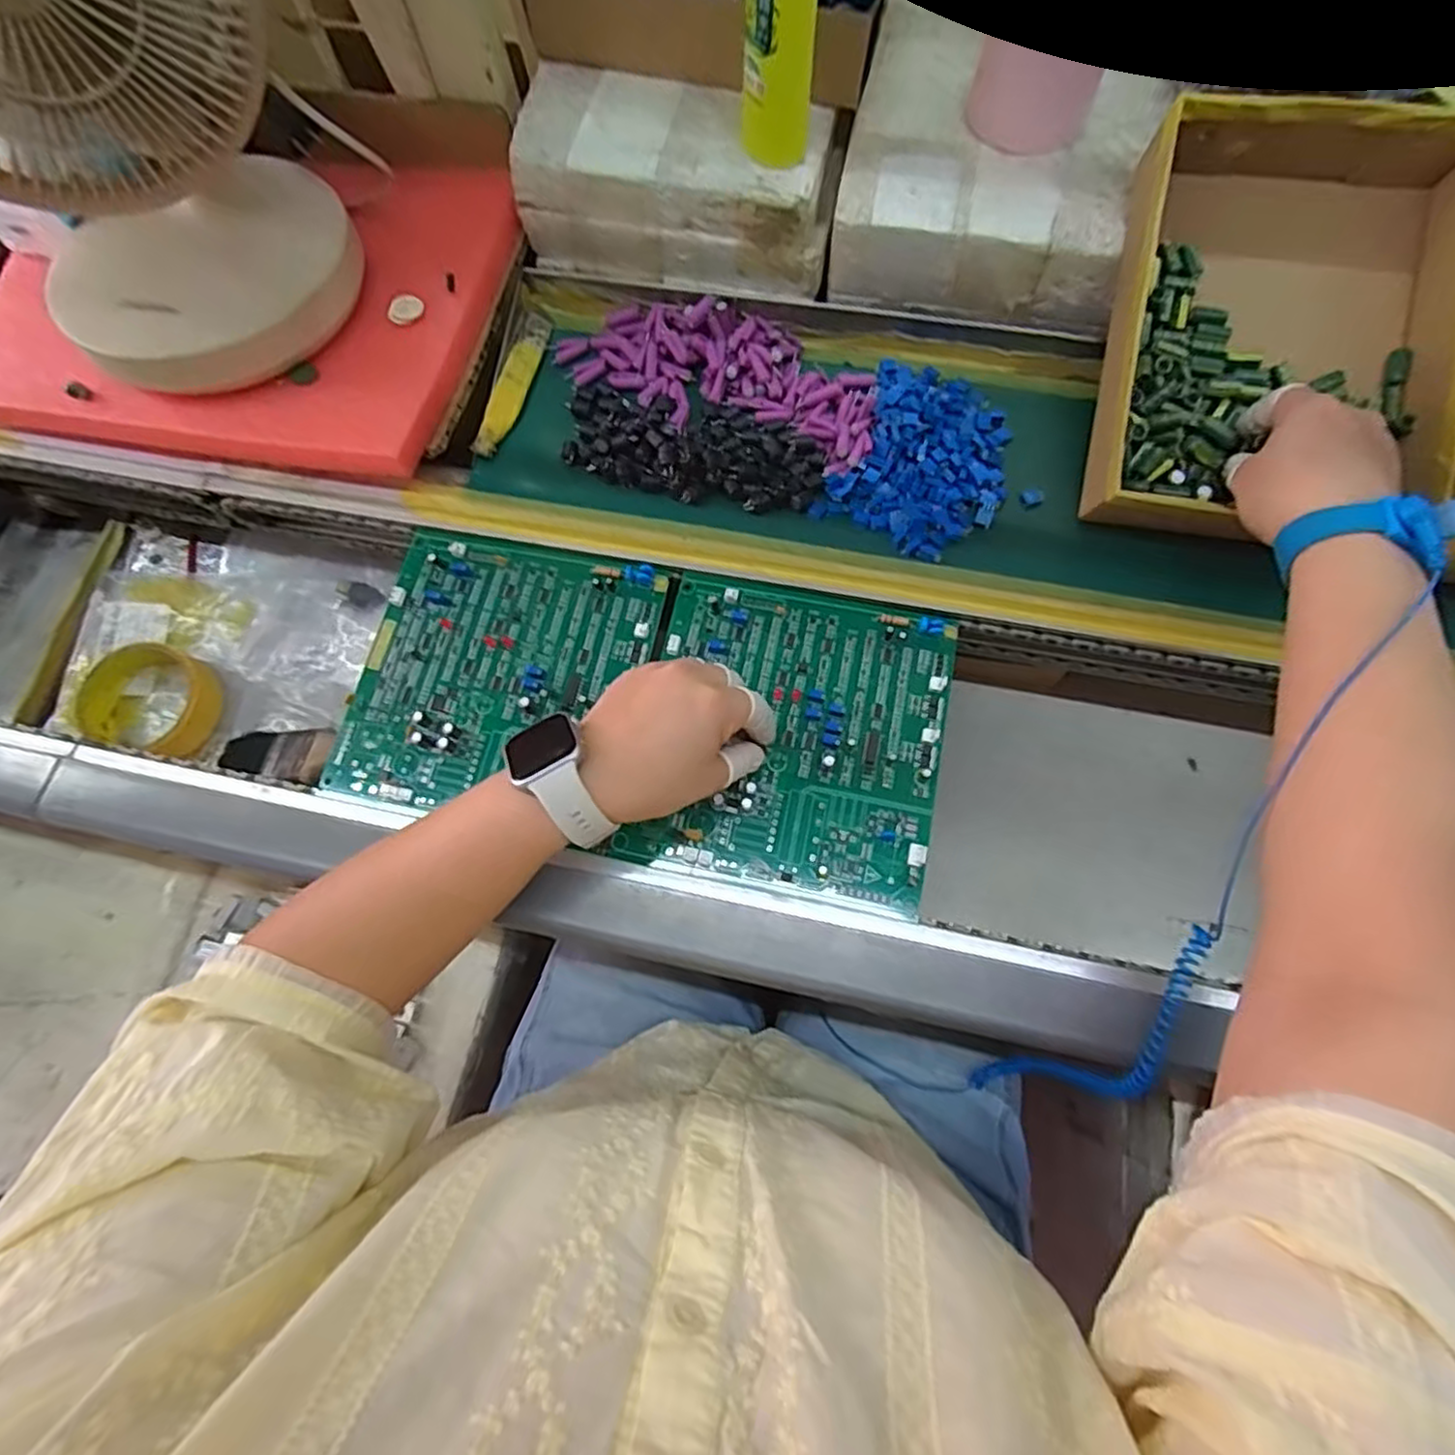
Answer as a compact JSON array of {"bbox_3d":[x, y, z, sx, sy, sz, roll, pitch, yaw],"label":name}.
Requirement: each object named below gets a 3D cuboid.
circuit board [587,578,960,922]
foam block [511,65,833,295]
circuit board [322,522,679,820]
[{"bbox_3d":[0.039,0.005,0.423,0.175,0.014,0.180,11,72,5],"label":"circuit board"},{"bbox_3d":[-0.035,-0.397,0.509,0.226,0.068,0.093,11,72,5],"label":"foam block"},{"bbox_3d":[-0.144,-0.032,0.445,0.174,0.014,0.184,12,72,5],"label":"circuit board"}]

